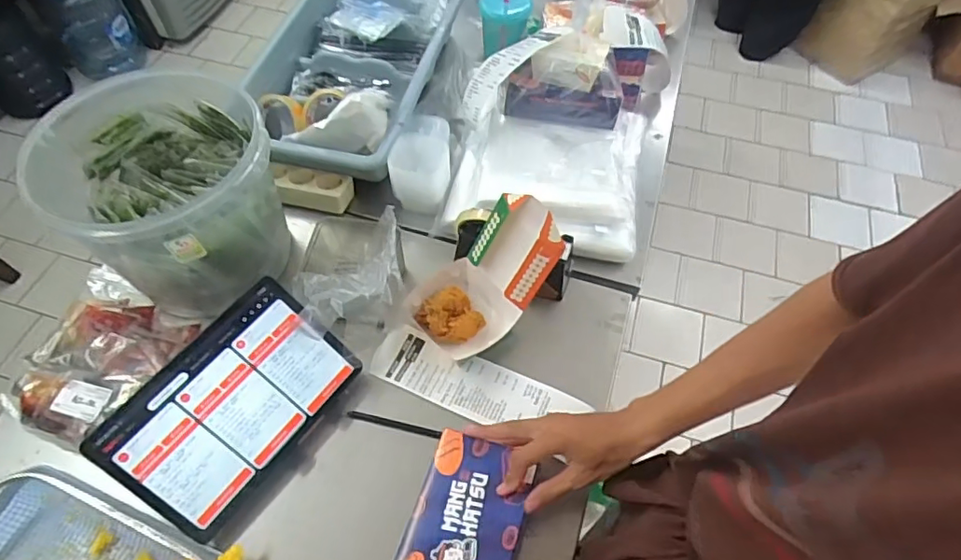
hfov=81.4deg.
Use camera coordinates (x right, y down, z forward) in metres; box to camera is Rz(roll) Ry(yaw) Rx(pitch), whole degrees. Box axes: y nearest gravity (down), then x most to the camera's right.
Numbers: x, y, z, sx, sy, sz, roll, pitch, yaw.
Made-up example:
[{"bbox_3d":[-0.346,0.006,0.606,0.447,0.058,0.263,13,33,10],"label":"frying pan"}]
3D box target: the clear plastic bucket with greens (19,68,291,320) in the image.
[{"bbox_3d":[-0.370,-0.101,0.693,0.231,0.194,0.229,0,58,-1],"label":"clear plastic bucket with greens"}]

